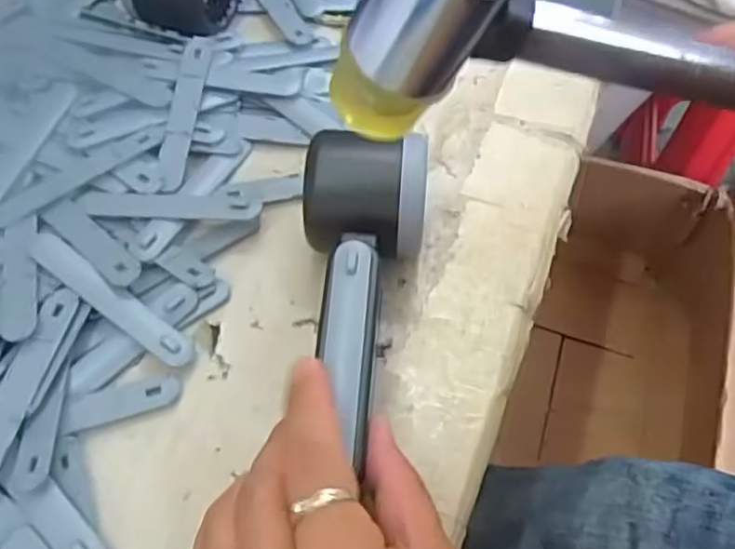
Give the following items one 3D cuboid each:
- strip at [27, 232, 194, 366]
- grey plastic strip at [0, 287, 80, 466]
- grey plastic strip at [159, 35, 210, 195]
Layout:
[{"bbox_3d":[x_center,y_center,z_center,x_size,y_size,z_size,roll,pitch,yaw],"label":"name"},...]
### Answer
[{"bbox_3d":[-0.119,0.010,0.306,0.095,0.005,0.015,35,57,11],"label":"strip"},{"bbox_3d":[-0.147,0.048,0.282,0.017,0.007,0.093,11,60,4],"label":"grey plastic strip"},{"bbox_3d":[-0.100,-0.088,0.362,0.015,0.004,0.095,7,69,0],"label":"grey plastic strip"}]

